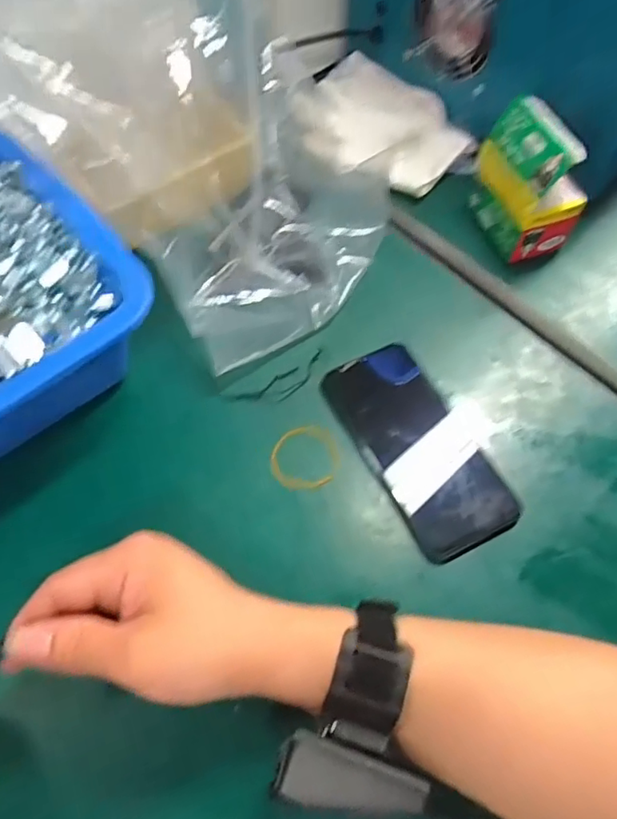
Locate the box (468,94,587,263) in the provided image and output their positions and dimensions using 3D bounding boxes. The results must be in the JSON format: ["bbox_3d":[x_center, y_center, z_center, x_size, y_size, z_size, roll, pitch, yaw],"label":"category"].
[{"bbox_3d":[0.176,-0.182,0.473,0.054,0.098,0.086,-20,63,-12],"label":"box"}]

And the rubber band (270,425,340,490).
[{"bbox_3d":[-0.003,0.034,0.408,0.047,0.007,0.044,0,68,0],"label":"rubber band"}]

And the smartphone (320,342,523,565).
[{"bbox_3d":[0.074,0.022,0.407,0.073,0.012,0.158,-24,64,-14],"label":"smartphone"}]

